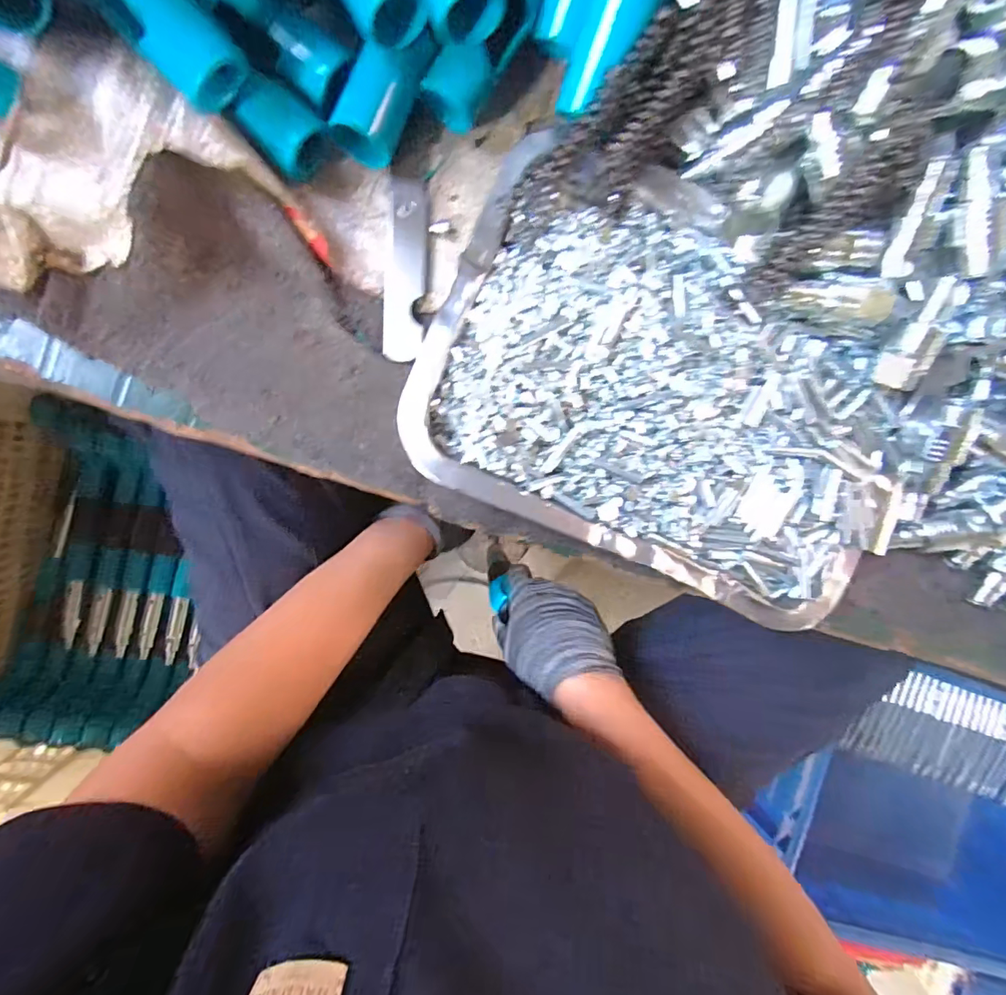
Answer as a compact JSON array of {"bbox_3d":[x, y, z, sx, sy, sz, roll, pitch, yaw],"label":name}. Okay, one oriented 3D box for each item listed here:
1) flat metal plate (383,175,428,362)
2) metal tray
[{"bbox_3d":[-0.050,-0.119,0.260,0.020,0.004,0.093,3,94,-7],"label":"flat metal plate"},{"bbox_3d":[0.096,-0.050,0.266,0.265,0.039,0.177,23,91,-8],"label":"metal tray"}]

